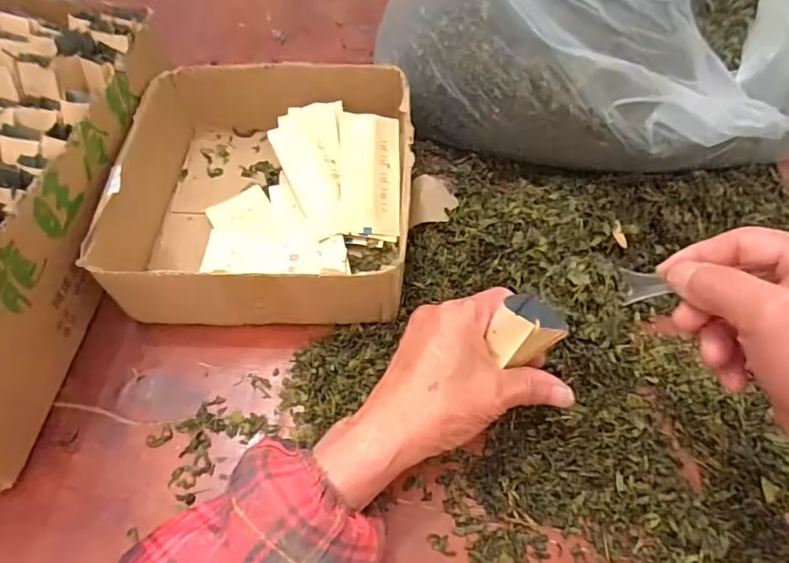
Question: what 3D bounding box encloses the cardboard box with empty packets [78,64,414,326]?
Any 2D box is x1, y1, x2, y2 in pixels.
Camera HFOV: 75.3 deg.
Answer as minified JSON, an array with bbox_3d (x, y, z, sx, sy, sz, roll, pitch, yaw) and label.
[{"bbox_3d":[-0.101,-0.085,0.436,0.221,0.077,0.240,3,59,0],"label":"cardboard box with empty packets"}]

